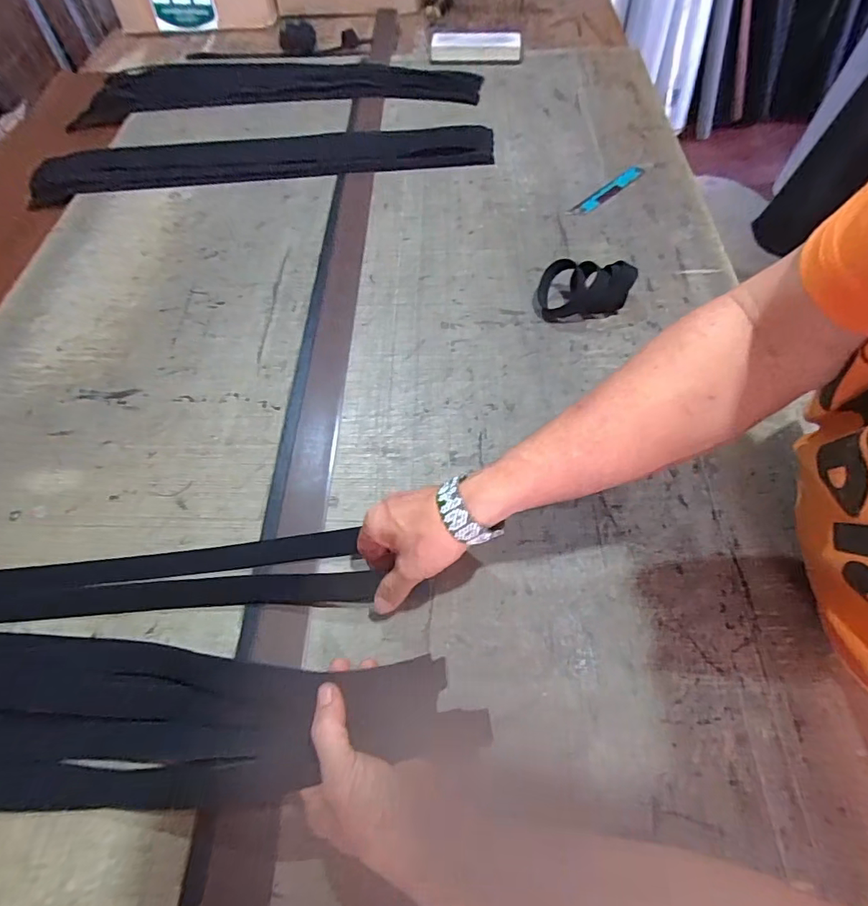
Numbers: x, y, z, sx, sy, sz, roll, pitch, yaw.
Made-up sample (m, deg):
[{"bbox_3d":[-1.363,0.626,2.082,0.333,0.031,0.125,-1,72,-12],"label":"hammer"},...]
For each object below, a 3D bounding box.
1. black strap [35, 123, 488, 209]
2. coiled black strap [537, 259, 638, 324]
[{"bbox_3d":[-0.287,-0.507,0.833,0.768,0.019,0.130,-6,60,-1],"label":"black strap"},{"bbox_3d":[0.191,-0.210,0.619,0.107,0.052,0.070,-1,60,2],"label":"coiled black strap"}]

